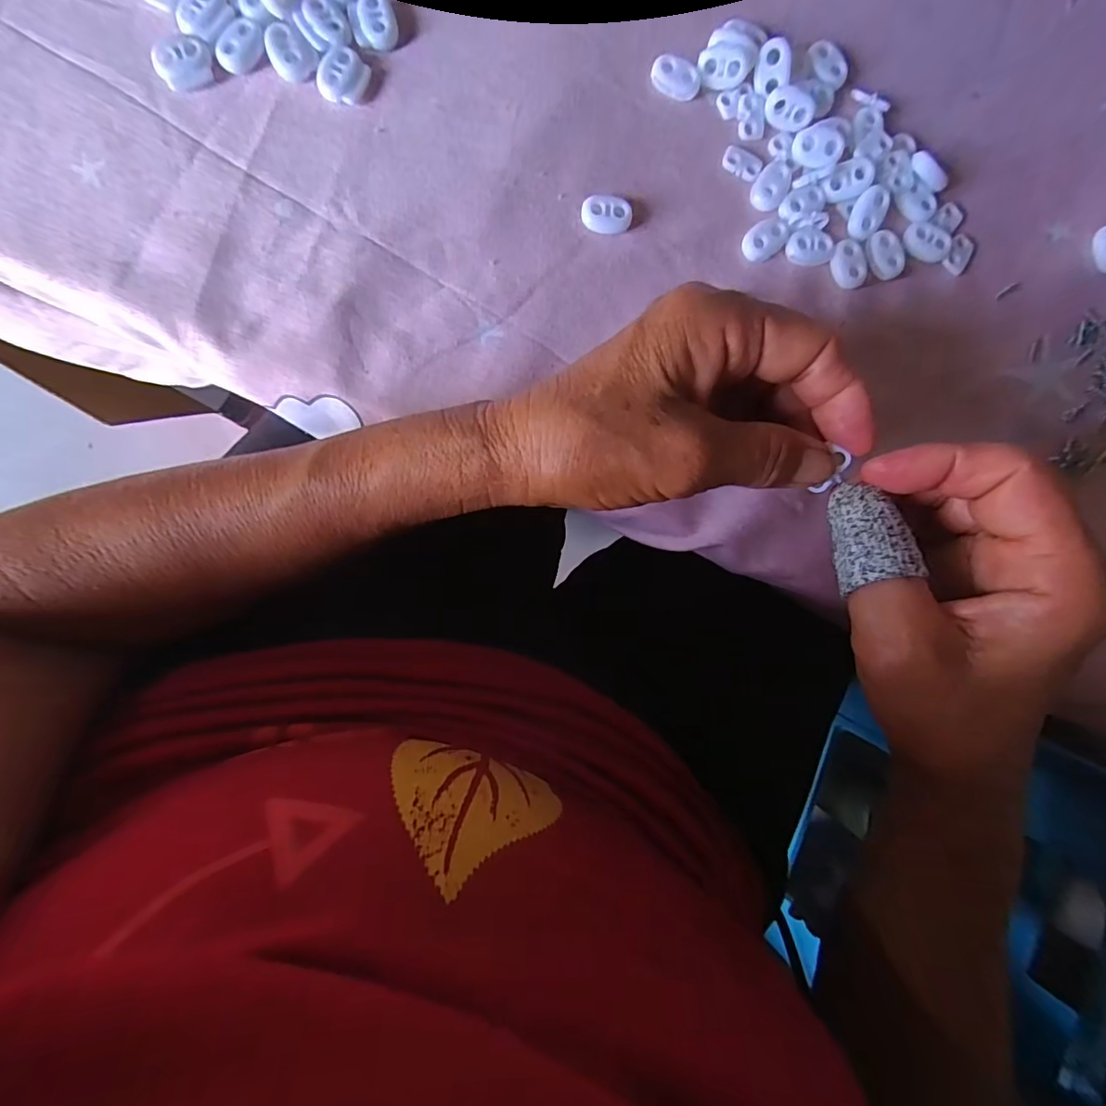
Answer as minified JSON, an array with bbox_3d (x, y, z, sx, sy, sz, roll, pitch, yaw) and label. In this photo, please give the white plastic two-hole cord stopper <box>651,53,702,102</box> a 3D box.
[{"bbox_3d":[0.056,-0.215,0.238,0.023,0.005,0.015,21,89,-5],"label":"white plastic two-hole cord stopper"}]

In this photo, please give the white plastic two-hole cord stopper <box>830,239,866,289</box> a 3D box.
[{"bbox_3d":[0.138,-0.135,0.247,0.015,0.005,0.021,-11,92,-5],"label":"white plastic two-hole cord stopper"}]

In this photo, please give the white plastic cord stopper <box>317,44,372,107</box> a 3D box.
[{"bbox_3d":[-0.089,-0.201,0.223,0.017,0.005,0.021,34,87,-5],"label":"white plastic cord stopper"}]

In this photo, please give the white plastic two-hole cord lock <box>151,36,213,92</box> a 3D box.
[{"bbox_3d":[-0.152,-0.201,0.217,0.022,0.005,0.018,-12,92,-5],"label":"white plastic two-hole cord lock"}]

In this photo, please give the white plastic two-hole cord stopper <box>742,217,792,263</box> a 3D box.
[{"bbox_3d":[0.098,-0.145,0.243,0.022,0.005,0.015,-37,94,-4],"label":"white plastic two-hole cord stopper"}]

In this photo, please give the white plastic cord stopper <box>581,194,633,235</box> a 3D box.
[{"bbox_3d":[0.024,-0.151,0.235,0.022,0.006,0.015,-5,91,-5],"label":"white plastic cord stopper"}]

